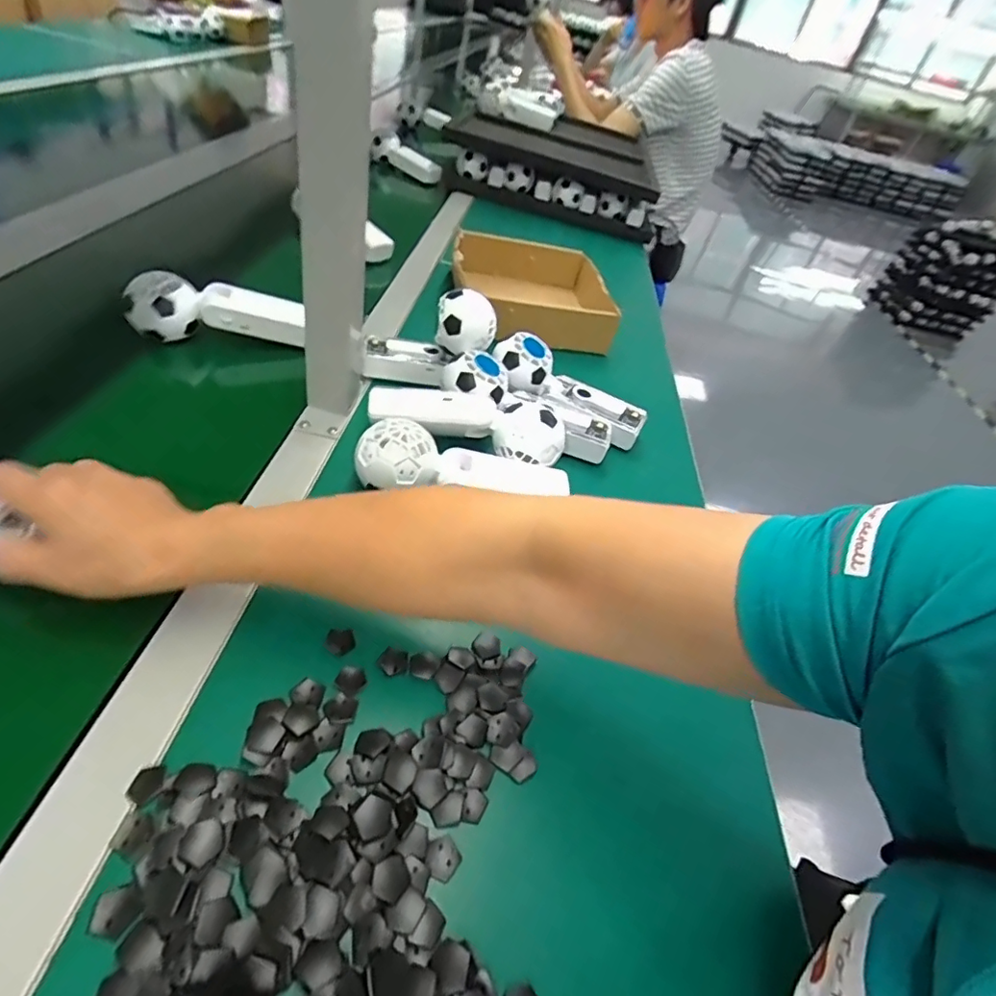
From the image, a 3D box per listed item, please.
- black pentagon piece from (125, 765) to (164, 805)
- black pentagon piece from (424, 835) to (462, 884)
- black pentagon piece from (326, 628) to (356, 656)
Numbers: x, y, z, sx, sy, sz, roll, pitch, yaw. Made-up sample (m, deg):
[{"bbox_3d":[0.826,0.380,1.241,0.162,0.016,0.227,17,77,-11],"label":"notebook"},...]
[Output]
[{"bbox_3d":[-0.174,0.141,0.270,0.014,0.004,0.017,29,47,22],"label":"black pentagon piece"},{"bbox_3d":[-0.028,0.181,0.275,0.017,0.005,0.018,-23,51,-28],"label":"black pentagon piece"},{"bbox_3d":[-0.099,0.088,0.341,0.017,0.011,0.016,-6,45,-14],"label":"black pentagon piece"}]

